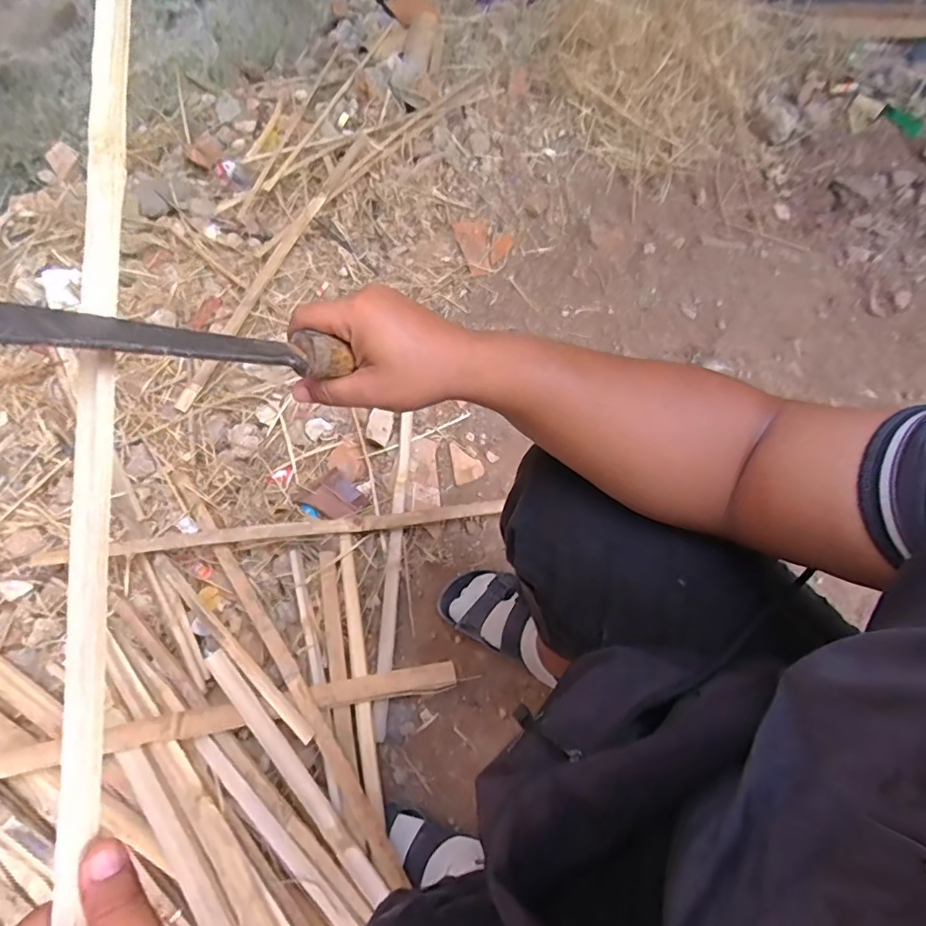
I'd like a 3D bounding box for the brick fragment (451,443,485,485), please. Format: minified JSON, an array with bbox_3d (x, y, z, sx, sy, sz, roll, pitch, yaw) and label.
[{"bbox_3d":[0.008,0.001,0.904,0.054,0.016,0.070,-10,65,-7],"label":"brick fragment"}]

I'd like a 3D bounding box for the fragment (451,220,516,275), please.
[{"bbox_3d":[0.052,-0.481,1.144,0.120,0.014,0.153,-16,65,-10],"label":"fragment"}]

